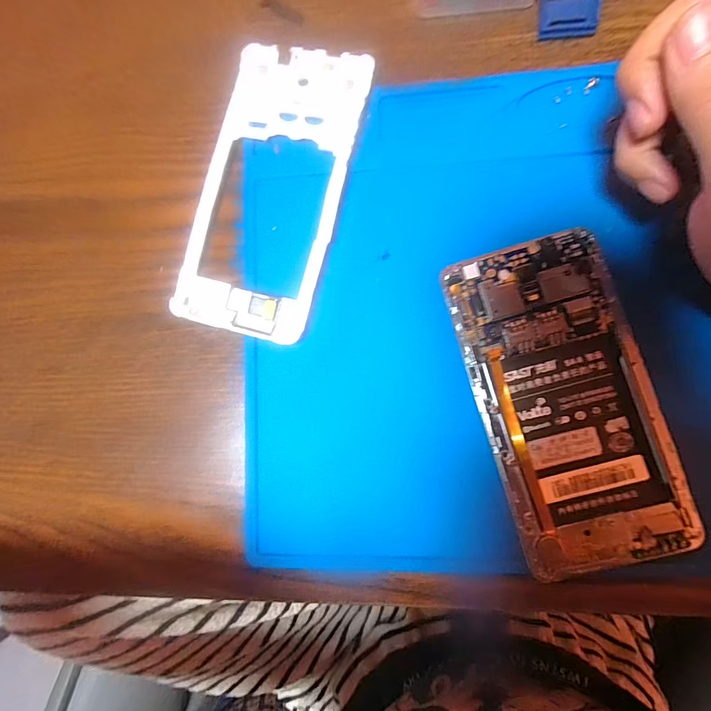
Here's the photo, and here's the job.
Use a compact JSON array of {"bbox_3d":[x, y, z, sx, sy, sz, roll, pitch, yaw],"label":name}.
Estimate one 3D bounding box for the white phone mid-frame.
[{"bbox_3d":[-0.040,-0.080,0.193,0.069,0.010,0.141,15,87,7],"label":"white phone mid-frame"}]

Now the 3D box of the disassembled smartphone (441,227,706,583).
[{"bbox_3d":[0.090,0.019,0.172,0.069,0.010,0.140,-17,84,5],"label":"disassembled smartphone"}]

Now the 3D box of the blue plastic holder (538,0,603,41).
[{"bbox_3d":[0.101,-0.162,0.183,0.027,0.007,0.021,6,97,12],"label":"blue plastic holder"}]

